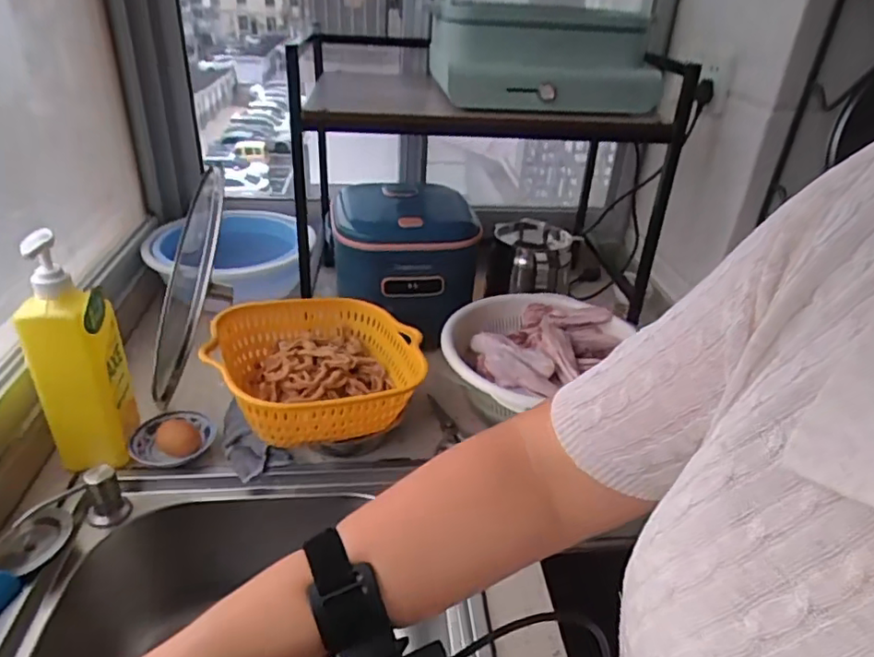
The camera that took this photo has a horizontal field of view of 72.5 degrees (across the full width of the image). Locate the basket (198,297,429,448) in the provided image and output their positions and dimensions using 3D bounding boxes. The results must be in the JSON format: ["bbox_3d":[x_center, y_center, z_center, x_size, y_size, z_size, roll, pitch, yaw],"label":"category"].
[{"bbox_3d":[-0.141,0.045,0.725,0.236,0.083,0.232,-10,33,-23],"label":"basket"}]

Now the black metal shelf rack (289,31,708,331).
[{"bbox_3d":[0.050,-0.287,1.007,0.541,0.331,0.425,-2,31,-9],"label":"black metal shelf rack"}]

